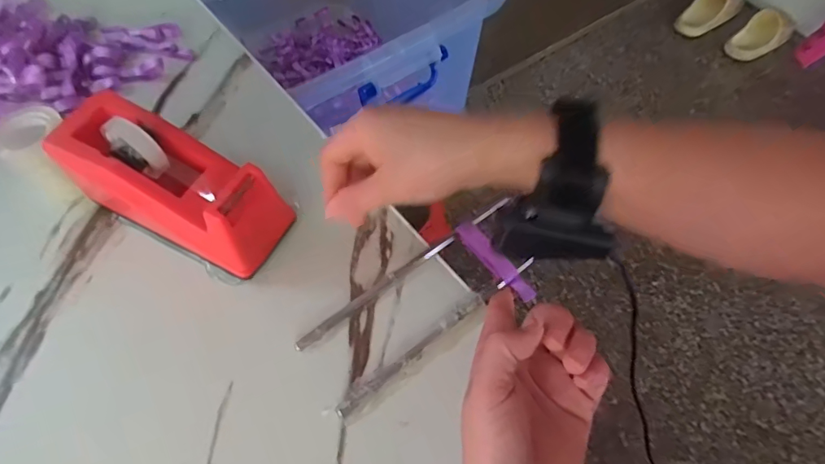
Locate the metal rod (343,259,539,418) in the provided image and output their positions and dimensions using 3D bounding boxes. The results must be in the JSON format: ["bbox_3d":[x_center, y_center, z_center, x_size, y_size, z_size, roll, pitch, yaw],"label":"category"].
[{"bbox_3d":[0.020,0.064,0.324,0.162,0.009,0.007,-35,66,-19],"label":"metal rod"}]

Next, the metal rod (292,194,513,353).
[{"bbox_3d":[-0.002,0.024,0.349,0.183,0.009,0.009,-34,66,-19],"label":"metal rod"}]

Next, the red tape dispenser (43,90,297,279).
[{"bbox_3d":[-0.162,-0.030,0.343,0.151,0.073,0.062,24,62,13],"label":"red tape dispenser"}]

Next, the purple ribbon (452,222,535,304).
[{"bbox_3d":[0.057,0.020,0.347,0.013,0.010,0.070,-36,70,-19],"label":"purple ribbon"}]

